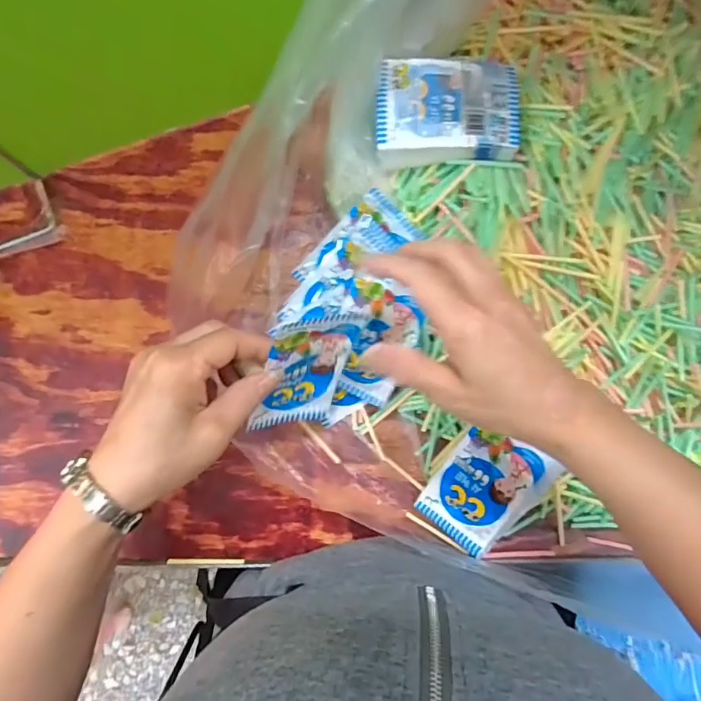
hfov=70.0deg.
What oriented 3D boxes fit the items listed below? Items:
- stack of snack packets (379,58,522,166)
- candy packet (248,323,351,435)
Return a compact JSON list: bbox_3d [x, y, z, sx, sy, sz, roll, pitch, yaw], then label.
[{"bbox_3d":[0.072,-0.183,0.385,0.104,0.029,0.072,-1,83,-3],"label":"stack of snack packets"},{"bbox_3d":[-0.031,0.018,0.348,0.067,0.097,0.007,-11,49,-35],"label":"candy packet"}]

